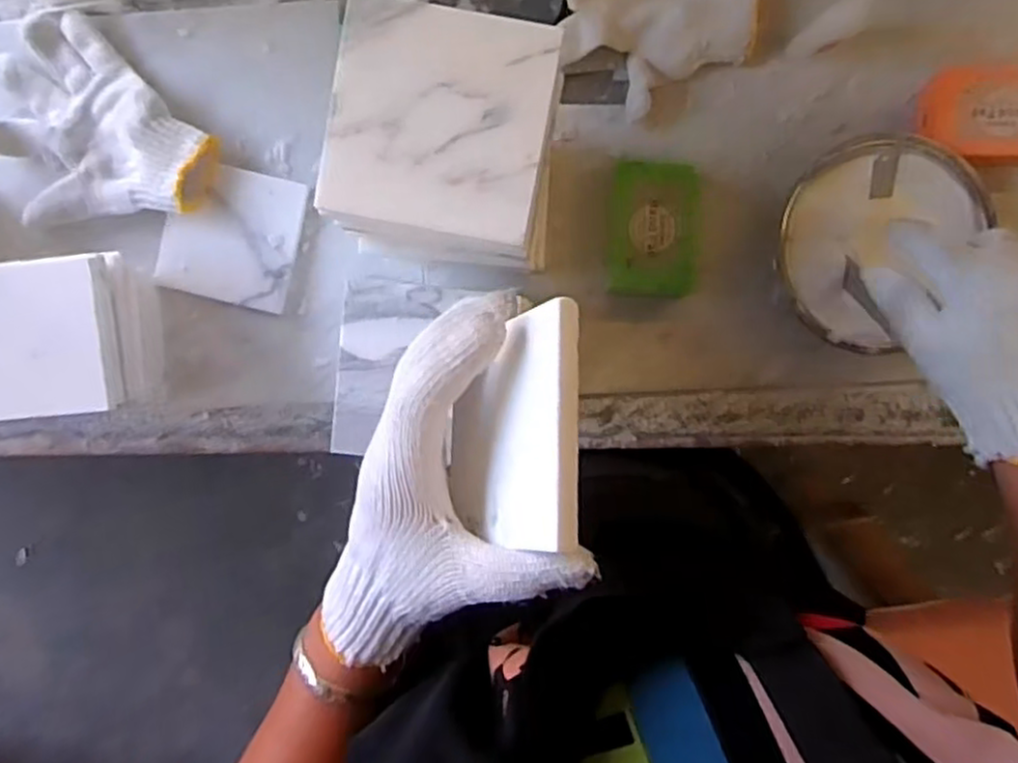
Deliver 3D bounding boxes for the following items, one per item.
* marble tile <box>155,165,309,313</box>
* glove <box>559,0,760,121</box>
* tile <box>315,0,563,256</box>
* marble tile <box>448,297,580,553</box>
[{"bbox_3d":[-0.212,-0.112,0.563,0.097,0.011,0.098,13,95,-1],"label":"marble tile"},{"bbox_3d":[0.097,-0.261,0.537,0.156,0.042,0.123,30,94,-3],"label":"glove"},{"bbox_3d":[-0.032,-0.120,0.342,0.101,0.007,0.102,11,95,-1],"label":"tile"},{"bbox_3d":[0.000,0.022,0.328,0.008,0.098,0.095,6,79,-29],"label":"marble tile"}]

